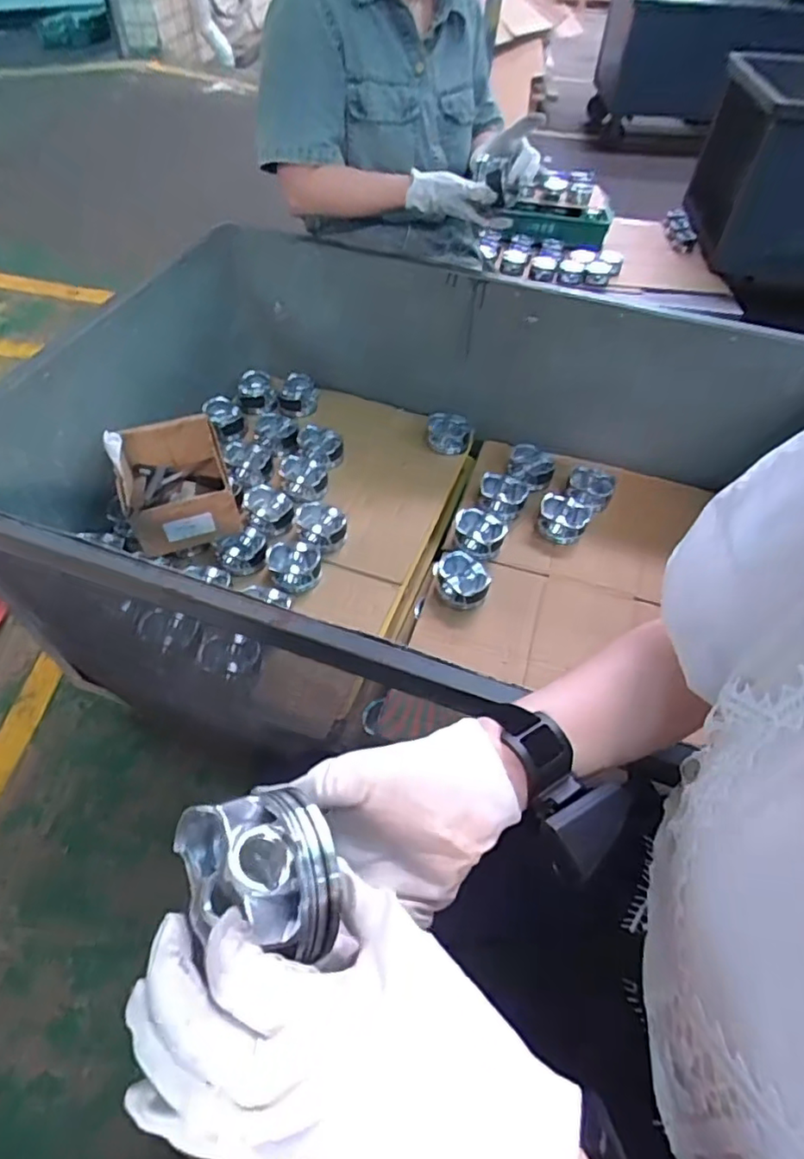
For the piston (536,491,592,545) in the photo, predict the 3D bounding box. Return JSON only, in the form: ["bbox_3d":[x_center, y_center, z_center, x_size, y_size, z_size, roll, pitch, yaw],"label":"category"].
[{"bbox_3d":[0.282,-0.106,1.045,0.088,0.052,0.079,15,51,9],"label":"piston"}]

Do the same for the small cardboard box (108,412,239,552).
[{"bbox_3d":[-0.370,-0.161,0.969,0.162,0.128,0.202,-16,53,-16],"label":"small cardboard box"}]

